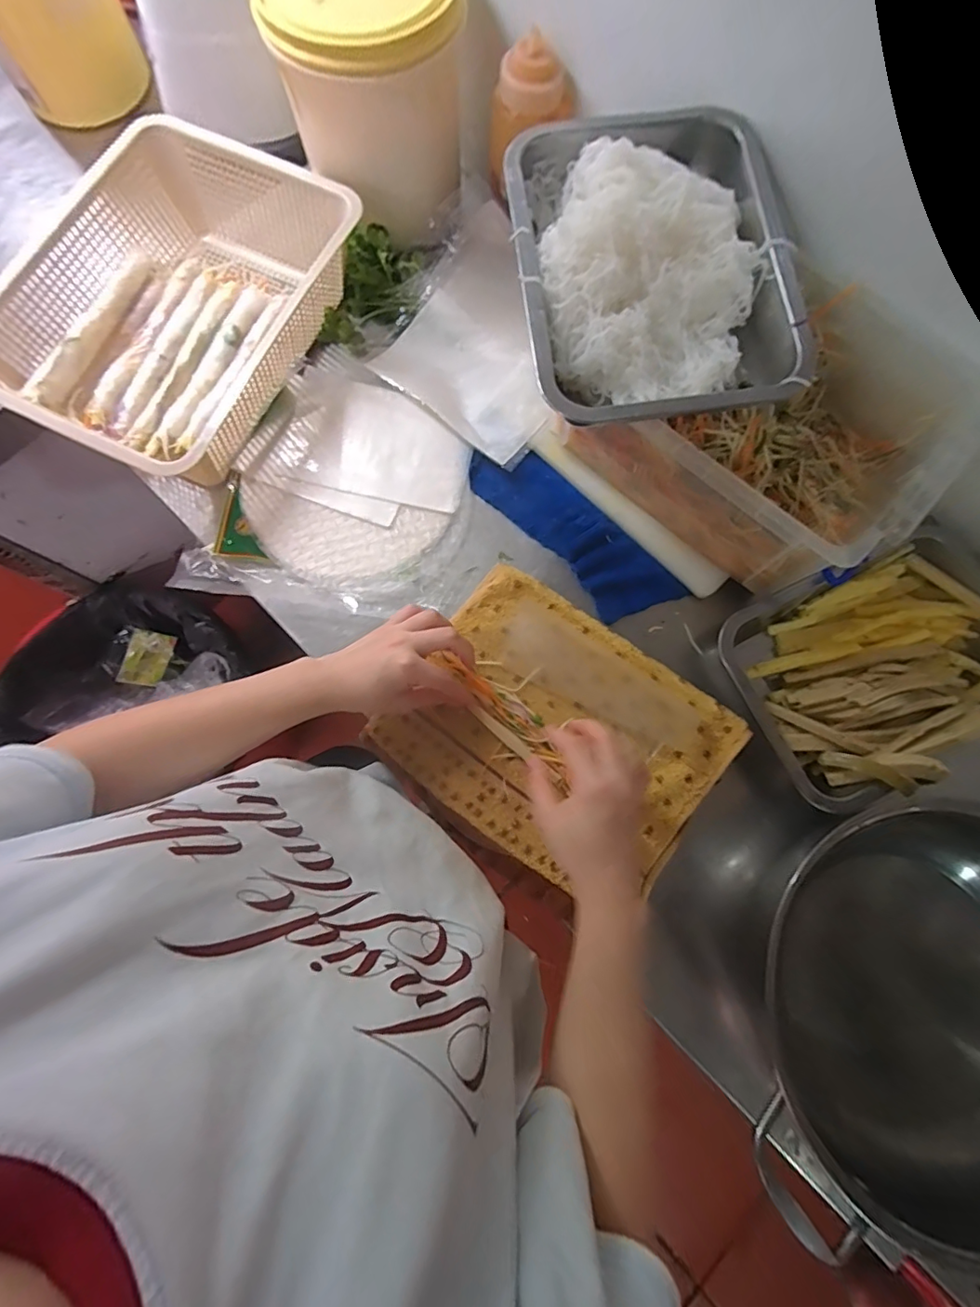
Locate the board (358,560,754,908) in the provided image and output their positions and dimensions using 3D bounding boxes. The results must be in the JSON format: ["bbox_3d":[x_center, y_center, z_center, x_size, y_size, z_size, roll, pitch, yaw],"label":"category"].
[{"bbox_3d":[0.062,0.074,0.480,0.281,0.011,0.222,36,79,6],"label":"board"}]

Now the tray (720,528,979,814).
[{"bbox_3d":[0.358,0.010,0.477,0.243,0.058,0.188,-24,79,-6],"label":"tray"}]

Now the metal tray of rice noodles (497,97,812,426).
[{"bbox_3d":[0.121,-0.290,0.389,0.201,0.061,0.262,-7,78,-3],"label":"metal tray of rice noodles"}]

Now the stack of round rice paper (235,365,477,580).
[{"bbox_3d":[-0.137,-0.177,0.532,0.207,0.012,0.210,28,79,5],"label":"stack of round rice paper"}]

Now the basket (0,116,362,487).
[{"bbox_3d":[-0.304,-0.340,0.519,0.259,0.088,0.352,30,79,5],"label":"basket"}]

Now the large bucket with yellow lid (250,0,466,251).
[{"bbox_3d":[-0.112,-0.534,0.504,0.160,0.166,0.155,0,78,-1],"label":"large bucket with yellow lid"}]

